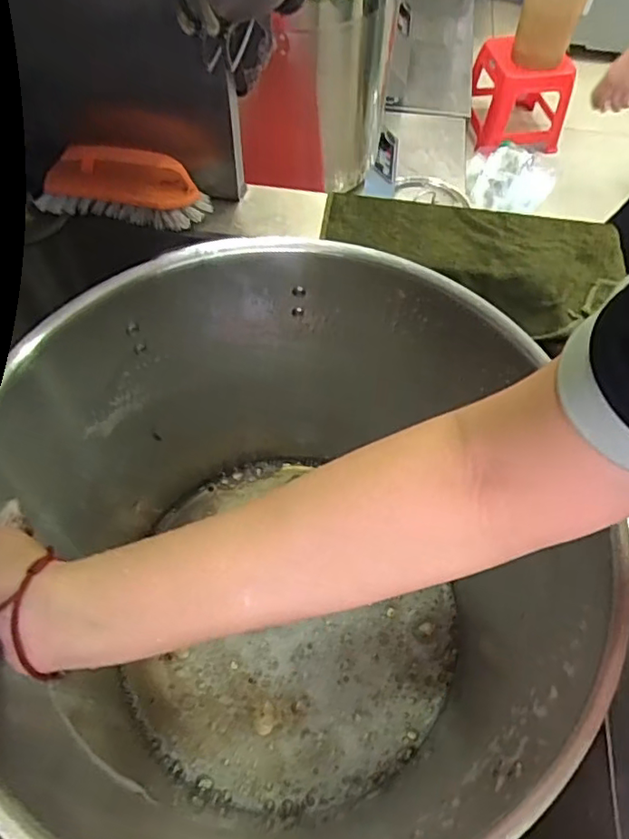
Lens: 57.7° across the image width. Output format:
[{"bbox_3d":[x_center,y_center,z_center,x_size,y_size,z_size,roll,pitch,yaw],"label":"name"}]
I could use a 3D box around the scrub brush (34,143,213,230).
[{"bbox_3d":[-0.188,-0.232,0.560,0.161,0.058,0.047,5,57,1],"label":"scrub brush"}]

